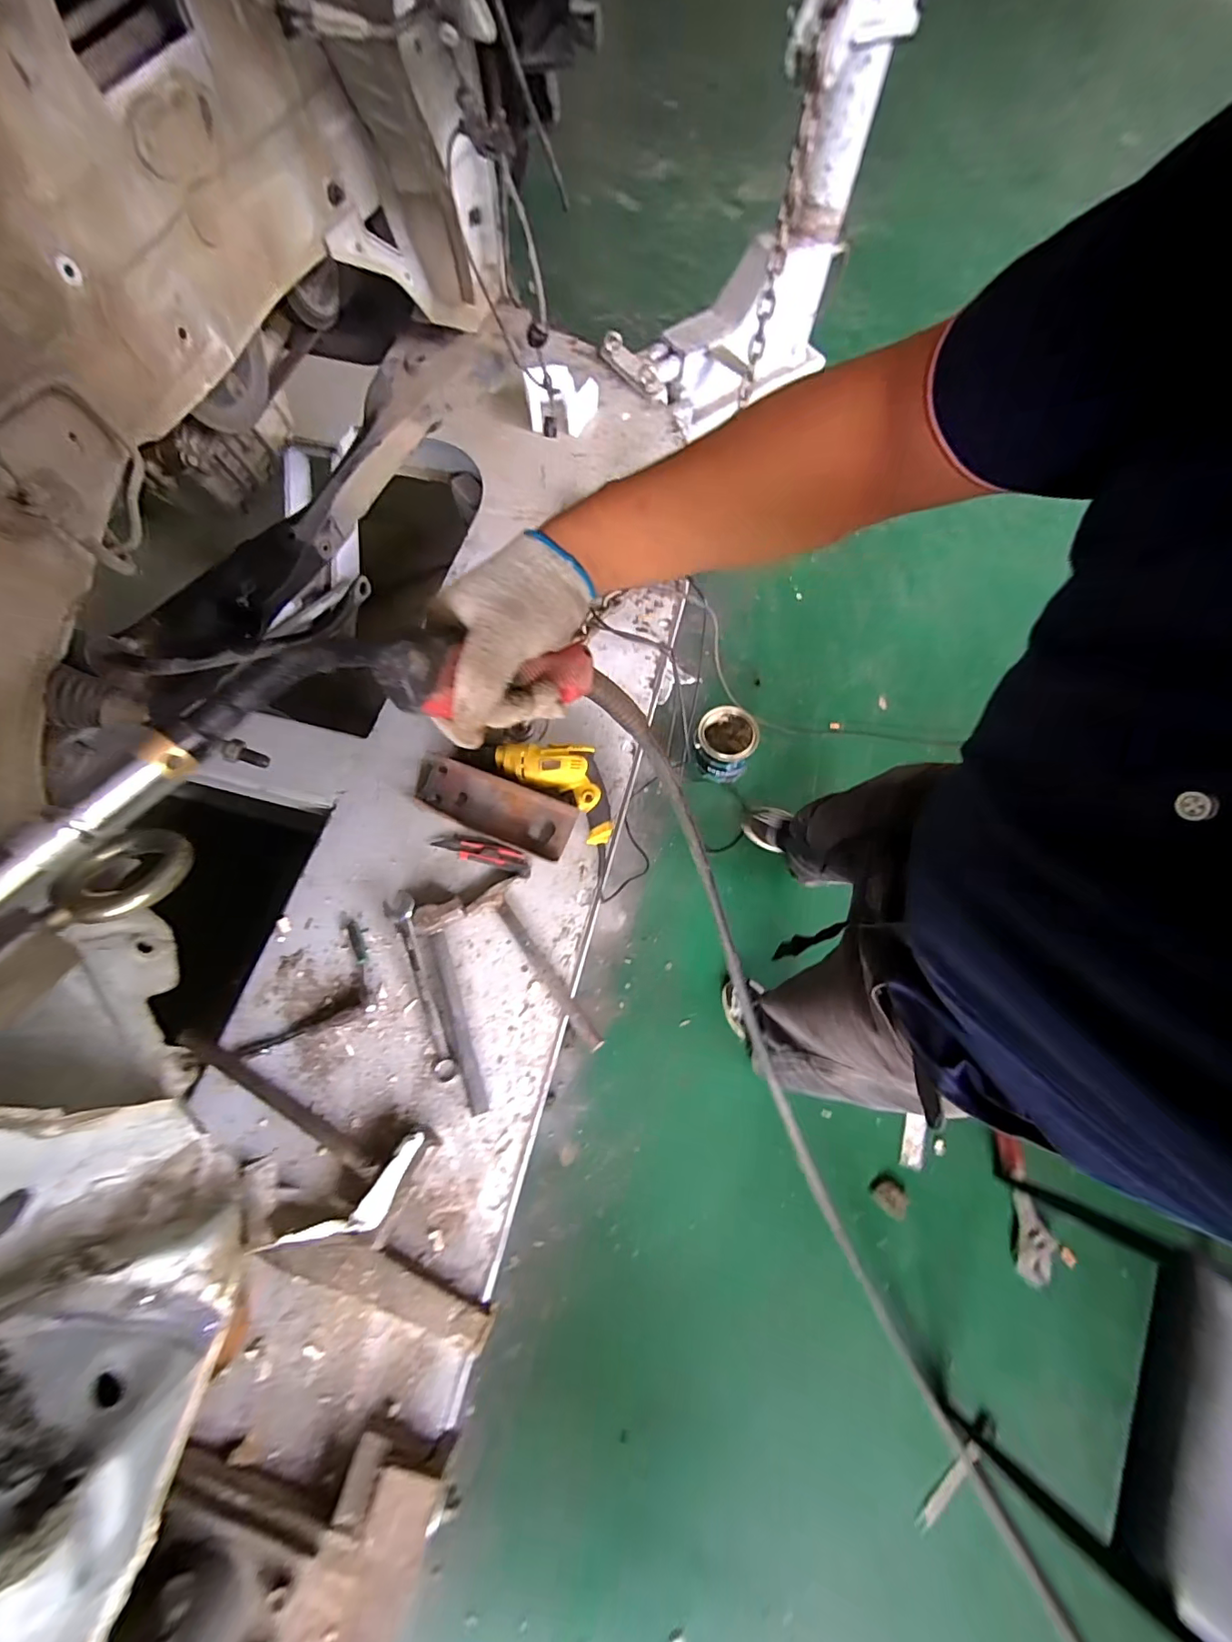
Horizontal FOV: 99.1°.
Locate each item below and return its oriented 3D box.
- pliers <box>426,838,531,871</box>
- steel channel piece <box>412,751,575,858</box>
[{"bbox_3d":[-0.229,0.053,0.888,0.164,0.011,0.037,12,70,6],"label":"pliers"},{"bbox_3d":[-0.212,-0.030,0.907,0.282,0.037,0.098,22,71,10],"label":"steel channel piece"}]

